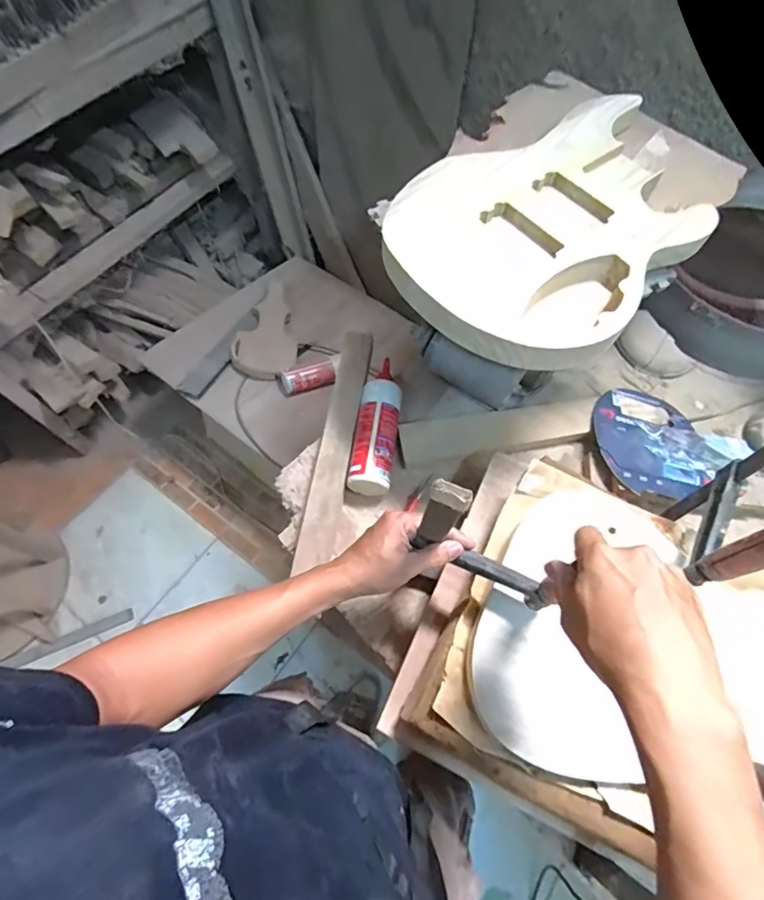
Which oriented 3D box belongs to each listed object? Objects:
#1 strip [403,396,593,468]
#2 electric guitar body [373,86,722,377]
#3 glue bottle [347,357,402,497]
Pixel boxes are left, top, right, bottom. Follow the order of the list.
[{"bbox_3d":[0.191,-0.034,0.795,0.324,0.015,0.075,-11,65,-5],"label":"strip"},{"bbox_3d":[0.230,-0.306,0.625,0.324,0.041,0.485,41,71,18],"label":"electric guitar body"},{"bbox_3d":[-0.006,-0.033,0.785,0.068,0.072,0.214,8,65,4],"label":"glue bottle"}]

